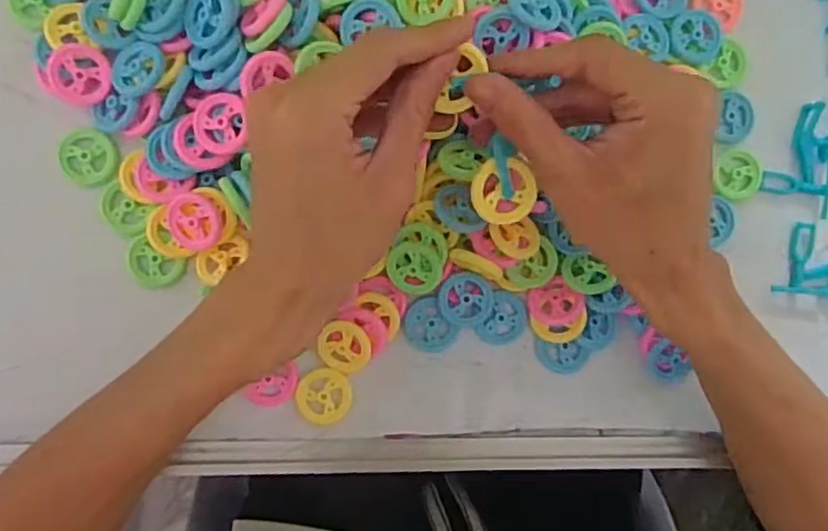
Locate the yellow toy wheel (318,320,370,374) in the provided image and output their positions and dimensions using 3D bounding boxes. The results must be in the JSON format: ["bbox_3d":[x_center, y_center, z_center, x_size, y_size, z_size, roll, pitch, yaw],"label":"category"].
[{"bbox_3d":[-0.036,0.044,0.348,0.027,0.010,0.026,0,90,-5],"label":"yellow toy wheel"}]

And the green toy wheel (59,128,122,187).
[{"bbox_3d":[-0.169,-0.056,0.340,0.028,0.004,0.031,-33,93,-4],"label":"green toy wheel"}]

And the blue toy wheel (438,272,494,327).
[{"bbox_3d":[0.028,0.019,0.355,0.029,0.007,0.028,0,90,-5],"label":"blue toy wheel"}]

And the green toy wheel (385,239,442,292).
[{"bbox_3d":[0.000,0.000,0.346,0.028,0.004,0.028,2,101,8],"label":"green toy wheel"}]

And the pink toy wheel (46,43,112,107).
[{"bbox_3d":[-0.169,-0.096,0.331,0.029,0.006,0.030,-11,121,-18],"label":"pink toy wheel"}]

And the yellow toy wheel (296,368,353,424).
[{"bbox_3d":[-0.048,0.071,0.351,0.029,0.004,0.029,0,90,-5],"label":"yellow toy wheel"}]

